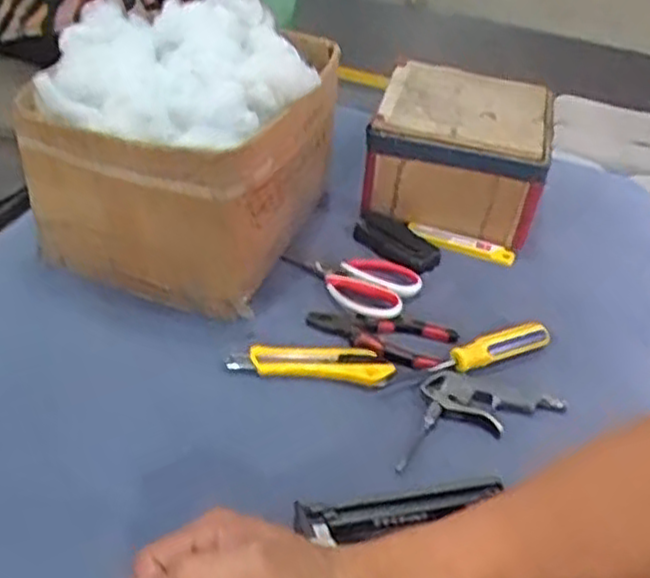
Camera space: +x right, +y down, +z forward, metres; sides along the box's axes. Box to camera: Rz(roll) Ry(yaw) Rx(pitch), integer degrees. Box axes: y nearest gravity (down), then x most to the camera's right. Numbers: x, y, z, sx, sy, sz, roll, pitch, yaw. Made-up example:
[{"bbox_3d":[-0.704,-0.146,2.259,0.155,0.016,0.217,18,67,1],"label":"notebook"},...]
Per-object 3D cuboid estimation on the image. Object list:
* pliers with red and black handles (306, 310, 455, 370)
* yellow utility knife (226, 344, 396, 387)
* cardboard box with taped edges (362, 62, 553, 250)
[{"bbox_3d":[0.061,0.053,0.786,0.156,0.014,0.072,5,38,-3],"label":"pliers with red and black handles"},{"bbox_3d":[-0.014,0.070,0.751,0.157,0.012,0.040,4,38,-4],"label":"yellow utility knife"},{"bbox_3d":[0.173,-0.176,0.994,0.210,0.136,0.213,13,38,7],"label":"cardboard box with taped edges"}]

